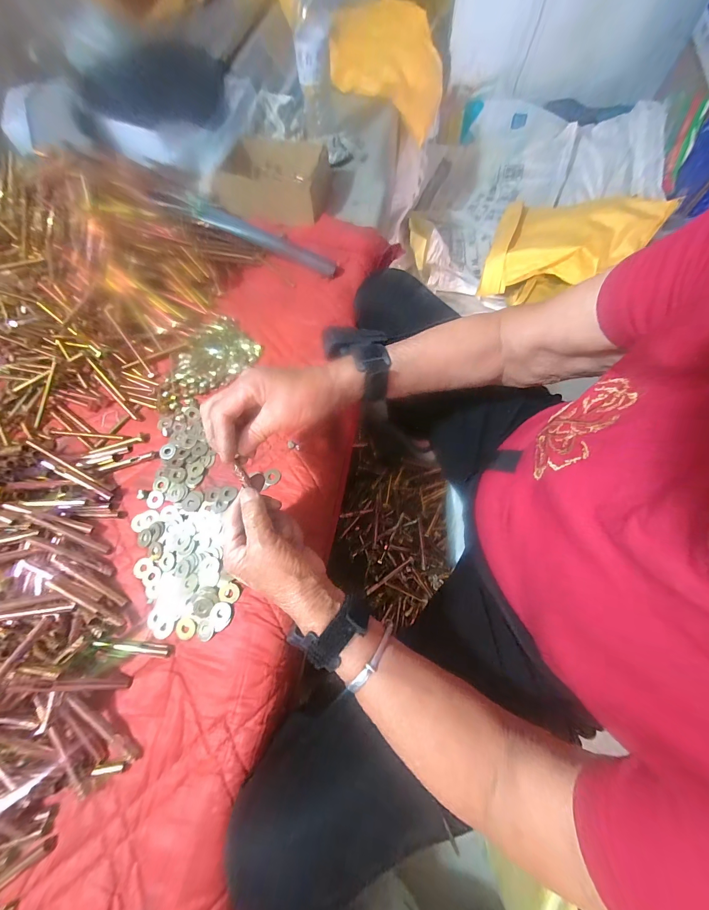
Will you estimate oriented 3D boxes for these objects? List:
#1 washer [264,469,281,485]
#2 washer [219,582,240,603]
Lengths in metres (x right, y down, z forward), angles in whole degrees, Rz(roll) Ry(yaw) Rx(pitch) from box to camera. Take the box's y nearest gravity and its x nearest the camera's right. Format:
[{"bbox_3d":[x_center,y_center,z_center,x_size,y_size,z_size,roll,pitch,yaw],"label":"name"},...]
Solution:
[{"bbox_3d":[-0.103,0.026,0.397,0.020,0.004,0.022,-15,67,-4],"label":"washer"},{"bbox_3d":[-0.136,0.150,0.347,0.022,0.004,0.020,-1,67,2],"label":"washer"}]

